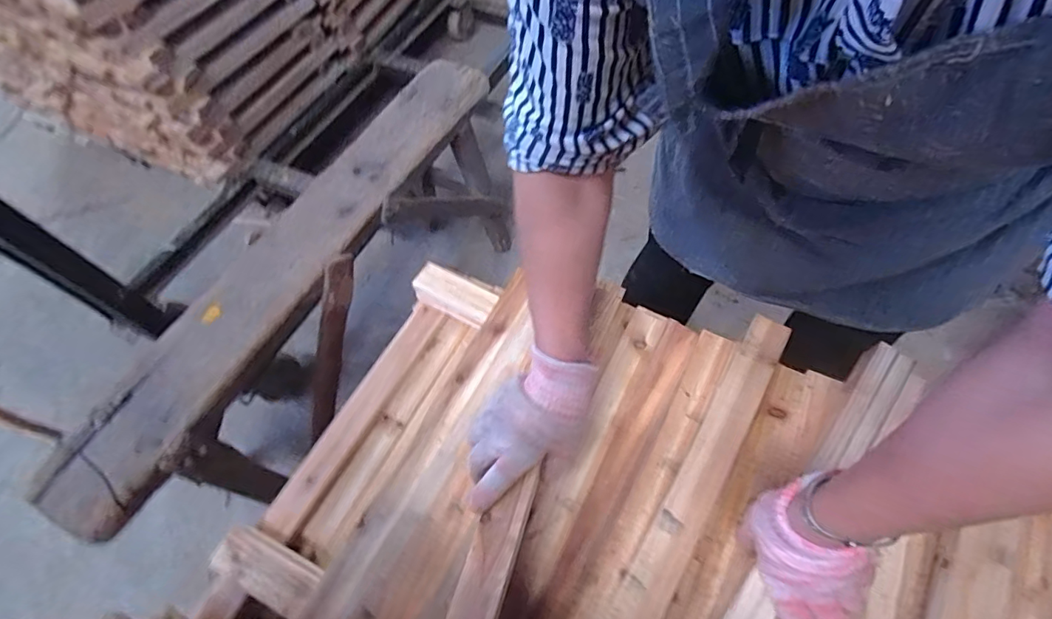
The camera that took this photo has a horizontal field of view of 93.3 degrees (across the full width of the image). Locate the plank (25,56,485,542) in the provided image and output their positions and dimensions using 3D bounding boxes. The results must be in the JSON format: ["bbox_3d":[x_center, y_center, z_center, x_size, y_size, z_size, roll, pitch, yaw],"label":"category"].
[{"bbox_3d":[-0.365,-0.120,0.832,0.156,0.039,0.971,22,63,17],"label":"plank"}]

